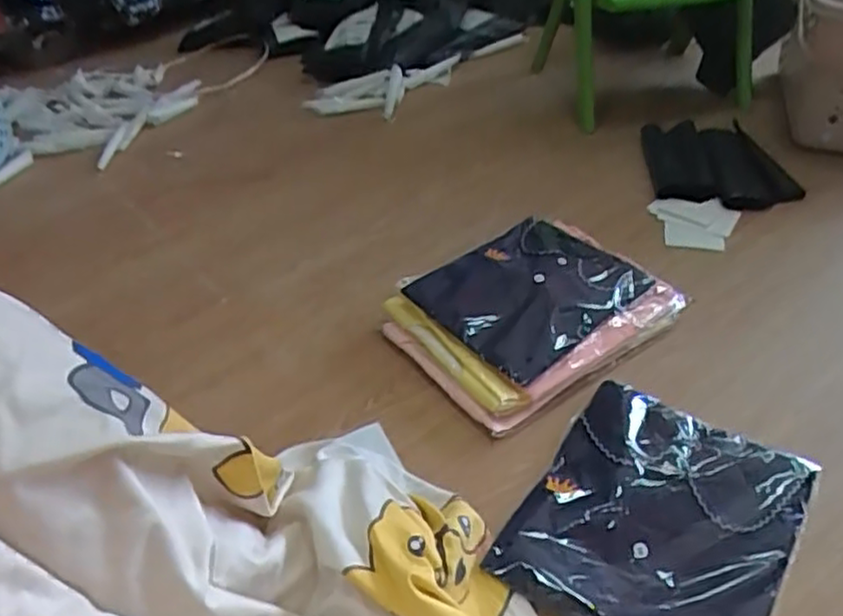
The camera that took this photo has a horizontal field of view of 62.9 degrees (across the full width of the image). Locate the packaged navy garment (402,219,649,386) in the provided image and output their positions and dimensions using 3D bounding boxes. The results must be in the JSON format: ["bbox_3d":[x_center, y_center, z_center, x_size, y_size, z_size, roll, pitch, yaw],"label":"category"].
[{"bbox_3d":[0.132,-0.025,0.851,0.237,0.030,0.203,-31,48,-27],"label":"packaged navy garment"}]

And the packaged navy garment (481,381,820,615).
[{"bbox_3d":[0.221,0.195,0.638,0.220,0.031,0.257,23,49,27],"label":"packaged navy garment"}]

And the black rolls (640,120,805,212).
[{"bbox_3d":[0.471,-0.234,1.105,0.215,0.033,0.257,4,43,10],"label":"black rolls"}]

